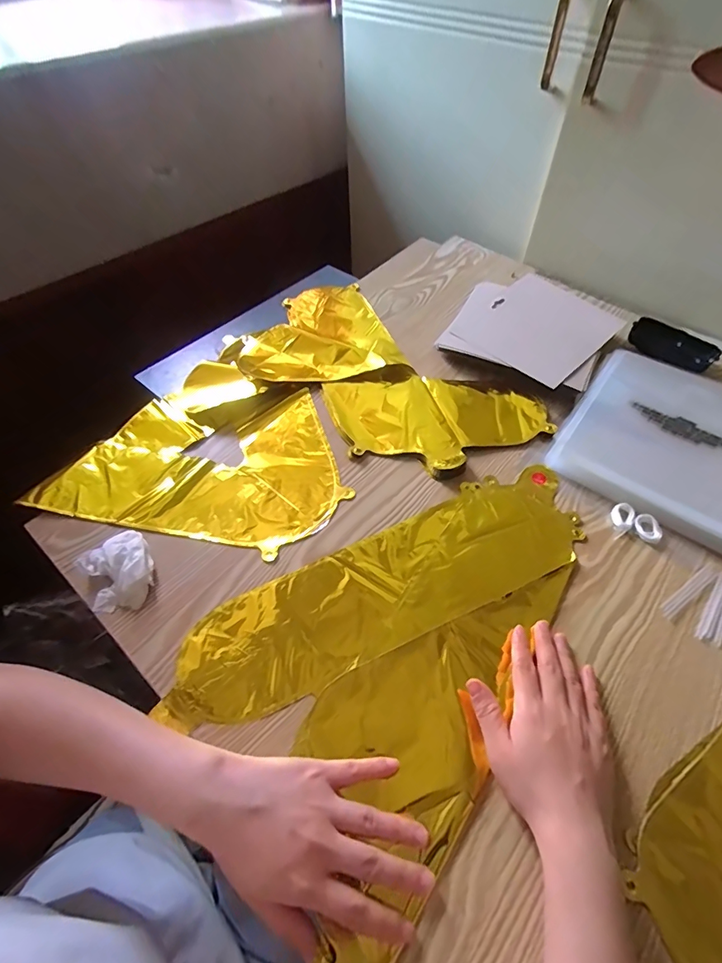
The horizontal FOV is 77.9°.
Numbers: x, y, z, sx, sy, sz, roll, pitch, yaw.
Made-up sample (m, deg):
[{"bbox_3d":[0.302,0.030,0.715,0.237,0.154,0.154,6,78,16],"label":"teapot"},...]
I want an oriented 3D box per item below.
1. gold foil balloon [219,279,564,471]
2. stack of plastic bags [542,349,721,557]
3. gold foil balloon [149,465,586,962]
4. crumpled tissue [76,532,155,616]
[{"bbox_3d":[0.006,-0.147,0.596,0.231,0.020,0.418,-34,60,-22],"label":"gold foil balloon"},{"bbox_3d":[0.354,-0.047,0.511,0.212,0.029,0.217,30,60,21],"label":"stack of plastic bags"},{"bbox_3d":[0.041,0.119,0.413,0.253,0.009,0.411,34,61,23],"label":"gold foil balloon"},{"bbox_3d":[-0.231,0.086,0.425,0.060,0.026,0.074,-25,57,-16],"label":"crumpled tissue"}]

